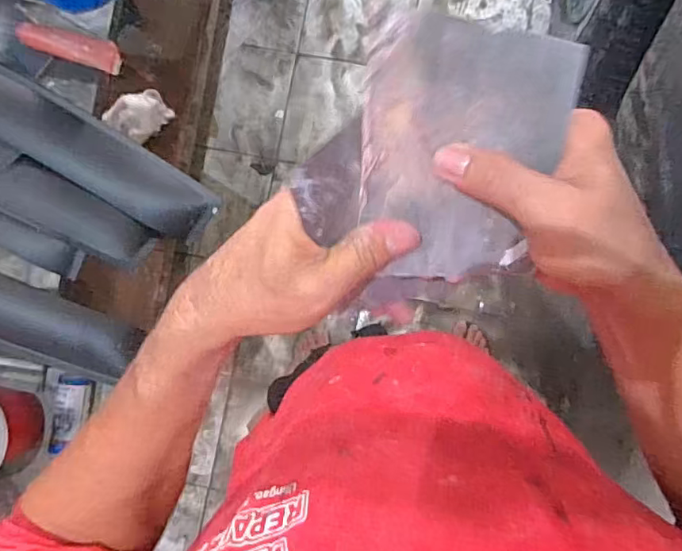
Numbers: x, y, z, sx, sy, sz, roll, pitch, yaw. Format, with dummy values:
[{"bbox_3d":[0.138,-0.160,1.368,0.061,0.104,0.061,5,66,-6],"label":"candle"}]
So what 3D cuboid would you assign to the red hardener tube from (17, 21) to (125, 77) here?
[{"bbox_3d":[-0.444,-0.376,0.909,0.160,0.034,0.047,16,89,5],"label":"red hardener tube"}]

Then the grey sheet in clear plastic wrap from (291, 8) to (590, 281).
[{"bbox_3d":[0.044,-0.054,0.275,0.117,0.023,0.130,9,122,-1],"label":"grey sheet in clear plastic wrap"}]

